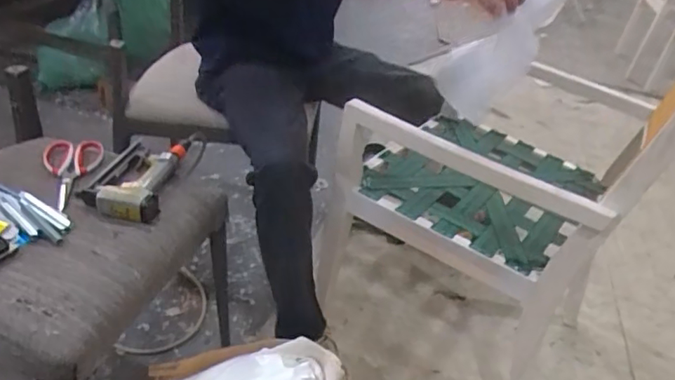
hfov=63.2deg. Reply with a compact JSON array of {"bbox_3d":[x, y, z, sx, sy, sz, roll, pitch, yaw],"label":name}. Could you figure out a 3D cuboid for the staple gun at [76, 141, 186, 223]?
[{"bbox_3d":[-0.367,-0.024,0.982,0.140,0.049,0.214,7,33,-4],"label":"staple gun"}]

